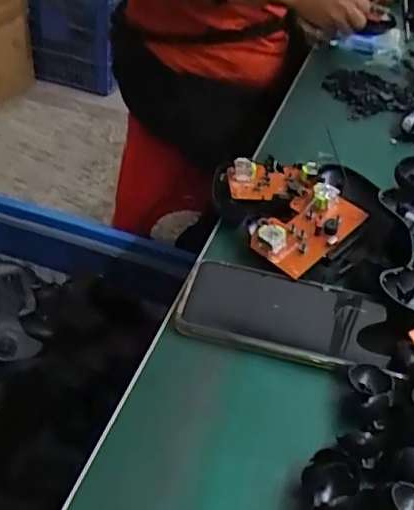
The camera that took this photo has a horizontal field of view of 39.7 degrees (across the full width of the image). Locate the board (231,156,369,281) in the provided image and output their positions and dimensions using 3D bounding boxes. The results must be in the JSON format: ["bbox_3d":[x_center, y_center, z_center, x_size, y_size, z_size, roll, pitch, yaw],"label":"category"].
[{"bbox_3d":[0.073,-0.042,0.495,0.101,0.040,0.161,-1,39,-11],"label":"board"}]

